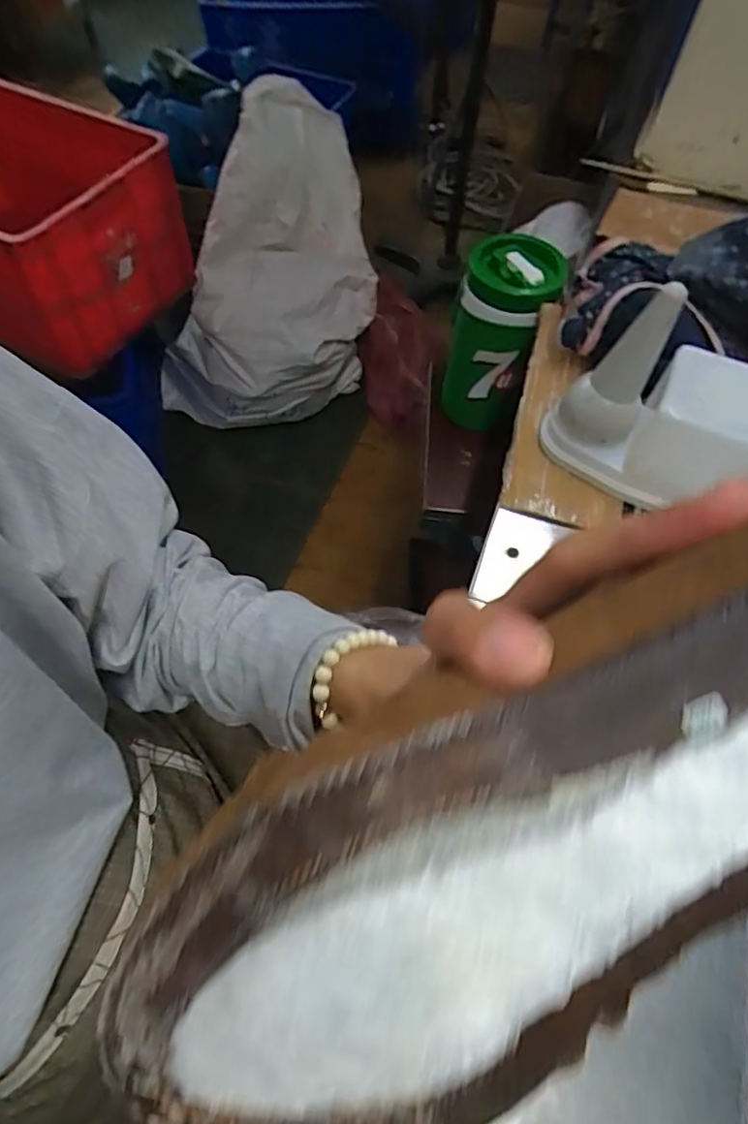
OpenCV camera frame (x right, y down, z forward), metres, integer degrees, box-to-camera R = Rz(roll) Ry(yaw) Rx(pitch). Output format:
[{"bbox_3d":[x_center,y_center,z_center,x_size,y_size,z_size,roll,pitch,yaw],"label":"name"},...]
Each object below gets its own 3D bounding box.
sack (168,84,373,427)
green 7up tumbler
[{"bbox_3d":[-0.240,-0.625,1.371,0.555,0.618,0.300,-22,62,-16],"label":"sack"},{"bbox_3d":[0.168,-0.303,0.803,0.113,0.227,0.123,19,59,8],"label":"green 7up tumbler"}]

